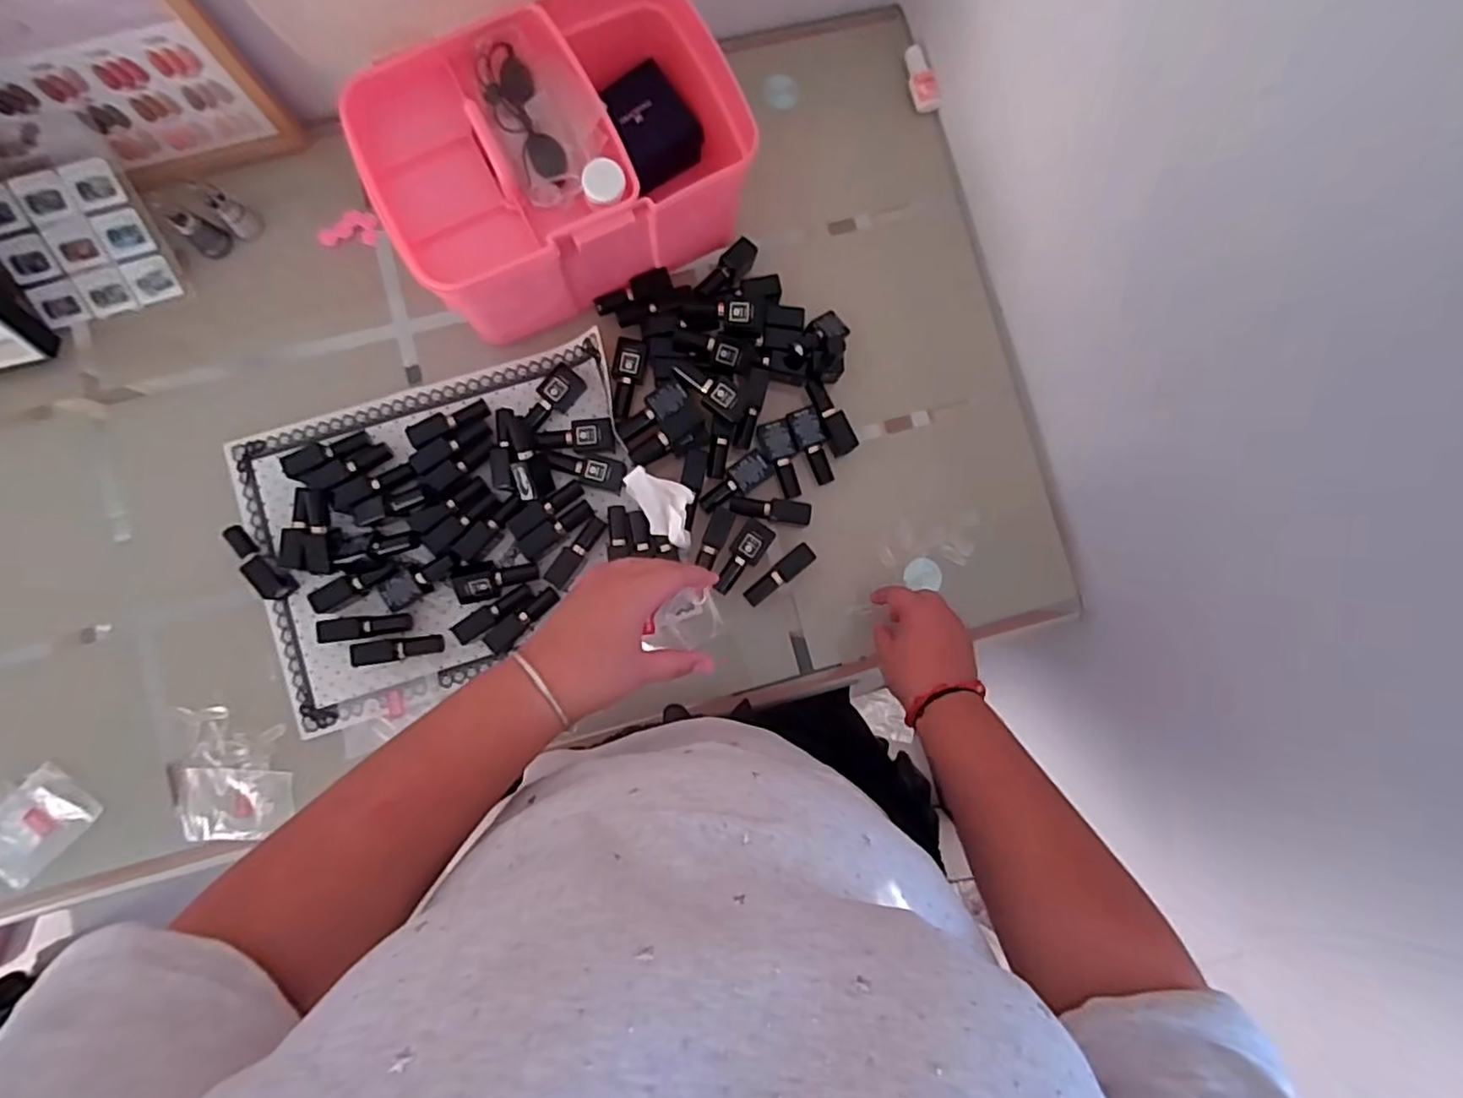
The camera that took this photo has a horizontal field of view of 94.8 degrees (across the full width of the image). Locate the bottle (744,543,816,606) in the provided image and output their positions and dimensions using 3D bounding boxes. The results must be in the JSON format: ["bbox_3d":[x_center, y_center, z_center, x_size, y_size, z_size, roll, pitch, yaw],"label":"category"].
[{"bbox_3d":[0.047,0.026,0.659,0.079,0.017,0.021,-39,90,-4],"label":"bottle"}]

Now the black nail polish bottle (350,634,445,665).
[{"bbox_3d":[-0.313,0.094,0.634,0.079,0.011,0.021,-7,88,-17],"label":"black nail polish bottle"}]

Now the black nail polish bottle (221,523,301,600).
[{"bbox_3d":[-0.446,0.012,0.630,0.022,0.029,0.080,-39,90,-4],"label":"black nail polish bottle"}]

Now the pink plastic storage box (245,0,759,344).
[{"bbox_3d":[-0.159,-0.380,0.535,0.314,0.302,0.265,-26,89,-4],"label":"pink plastic storage box"}]

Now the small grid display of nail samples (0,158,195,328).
[{"bbox_3d":[-0.606,-0.284,0.629,0.129,0.025,0.123,-17,120,-10],"label":"small grid display of nail samples"}]

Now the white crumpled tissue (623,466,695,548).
[{"bbox_3d":[-0.068,-0.039,0.640,0.077,0.037,0.050,26,86,-2],"label":"white crumpled tissue"}]

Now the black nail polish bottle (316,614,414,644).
[{"bbox_3d":[-0.344,0.074,0.632,0.078,0.018,0.021,-5,88,-4],"label":"black nail polish bottle"}]

